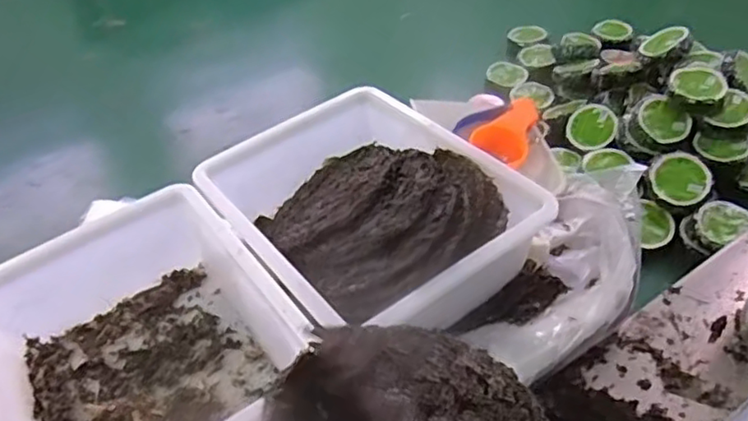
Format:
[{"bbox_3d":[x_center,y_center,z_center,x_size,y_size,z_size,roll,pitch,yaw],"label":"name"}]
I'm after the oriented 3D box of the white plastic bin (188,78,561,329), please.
[{"bbox_3d":[-0.012,-0.006,0.765,0.298,0.109,0.367,-31,48,-24],"label":"white plastic bin"}]

